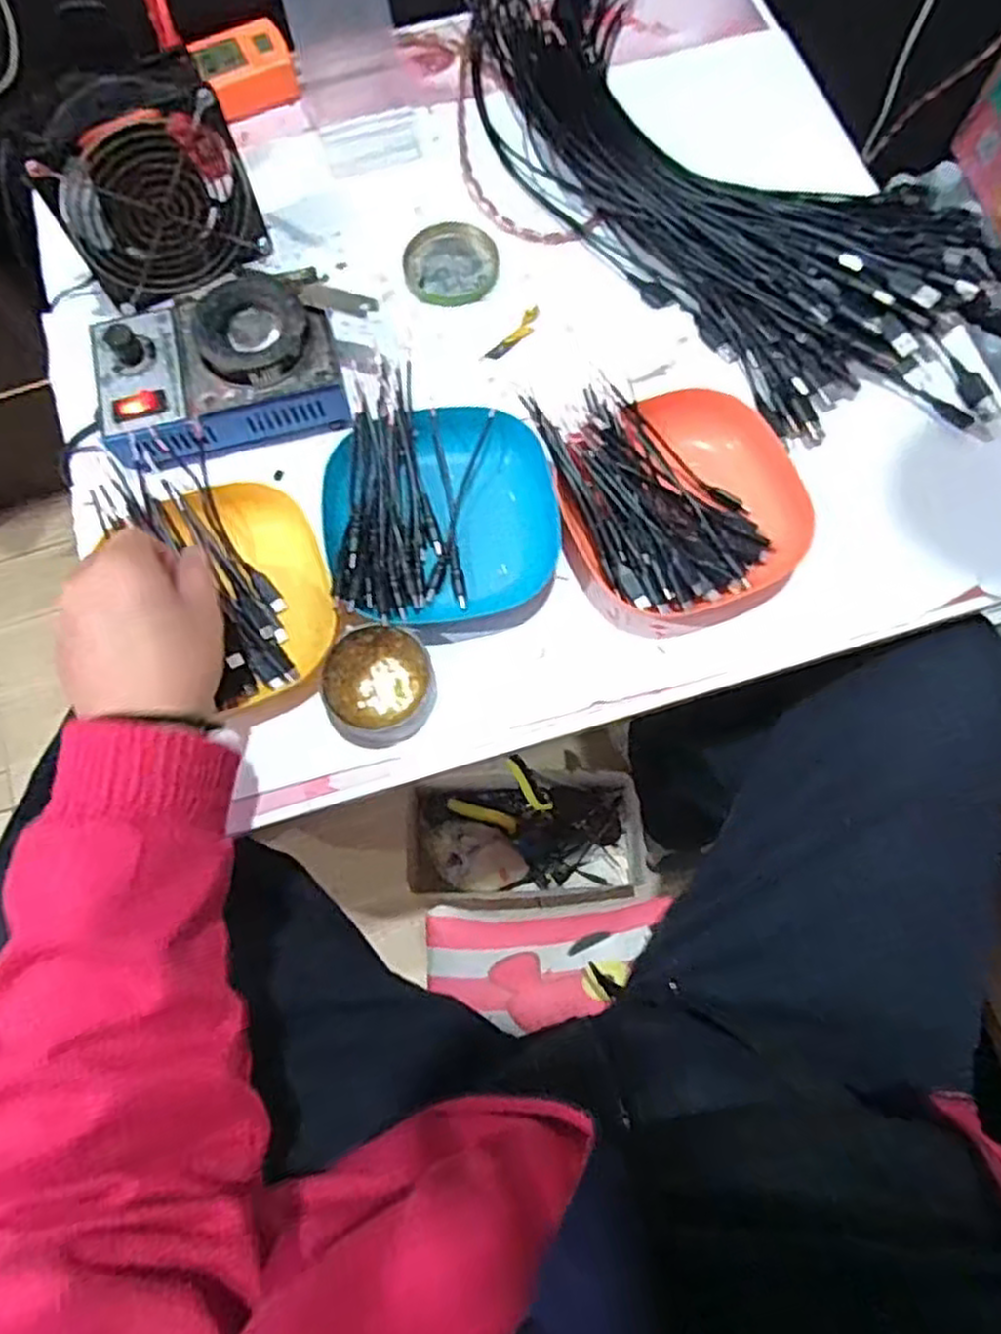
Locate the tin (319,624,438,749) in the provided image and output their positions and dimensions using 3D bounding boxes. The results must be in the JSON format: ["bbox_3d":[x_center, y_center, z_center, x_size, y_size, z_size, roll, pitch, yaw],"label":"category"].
[{"bbox_3d":[-0.069,0.010,0.434,0.061,0.024,0.070,-17,75,-3],"label":"tin"}]

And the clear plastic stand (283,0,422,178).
[{"bbox_3d":[-0.107,-0.438,0.538,0.075,0.090,0.100,-16,75,-3],"label":"clear plastic stand"}]

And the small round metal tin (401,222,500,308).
[{"bbox_3d":[-0.035,-0.287,0.535,0.066,0.010,0.058,-12,75,-2],"label":"small round metal tin"}]

